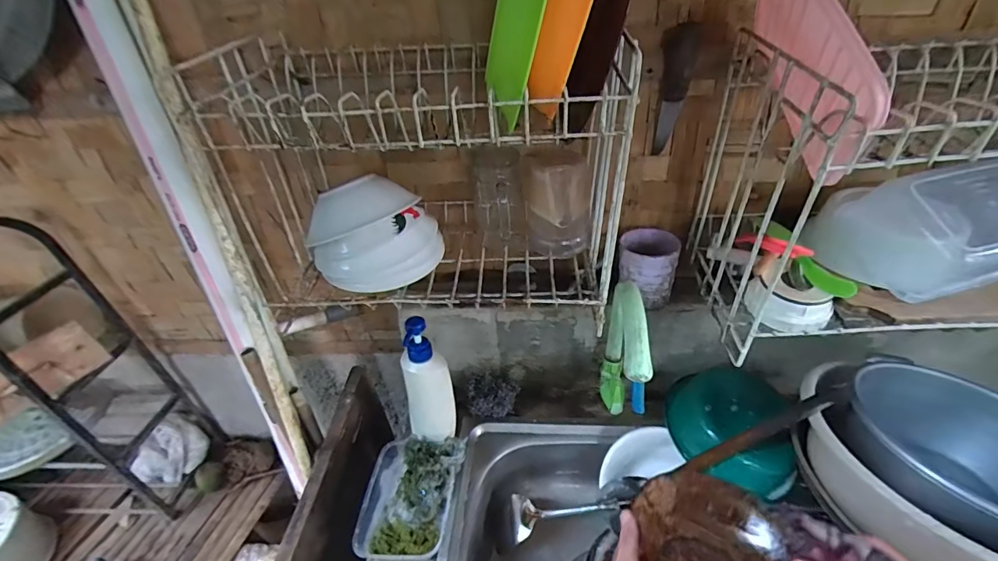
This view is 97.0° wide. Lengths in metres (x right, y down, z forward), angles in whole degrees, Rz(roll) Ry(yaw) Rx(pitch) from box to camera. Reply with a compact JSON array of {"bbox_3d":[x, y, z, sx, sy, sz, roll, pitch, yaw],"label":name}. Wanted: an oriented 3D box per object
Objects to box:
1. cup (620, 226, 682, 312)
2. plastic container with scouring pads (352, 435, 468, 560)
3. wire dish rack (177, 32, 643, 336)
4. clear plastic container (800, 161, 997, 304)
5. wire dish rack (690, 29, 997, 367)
[{"bbox_3d":[0.223,-0.019,0.665,0.079,0.087,0.085,-4,33,2],"label":"cup"},{"bbox_3d":[-0.126,0.308,0.635,0.126,0.056,0.170,2,34,11],"label":"plastic container with scouring pads"},{"bbox_3d":[-0.101,-0.122,0.561,0.448,0.317,0.259,-2,33,6],"label":"wire dish rack"},{"bbox_3d":[0.523,-0.076,0.533,0.207,0.109,0.163,-12,34,-11],"label":"clear plastic container"},{"bbox_3d":[0.497,-0.093,0.490,0.445,0.298,0.239,0,34,8],"label":"wire dish rack"}]

